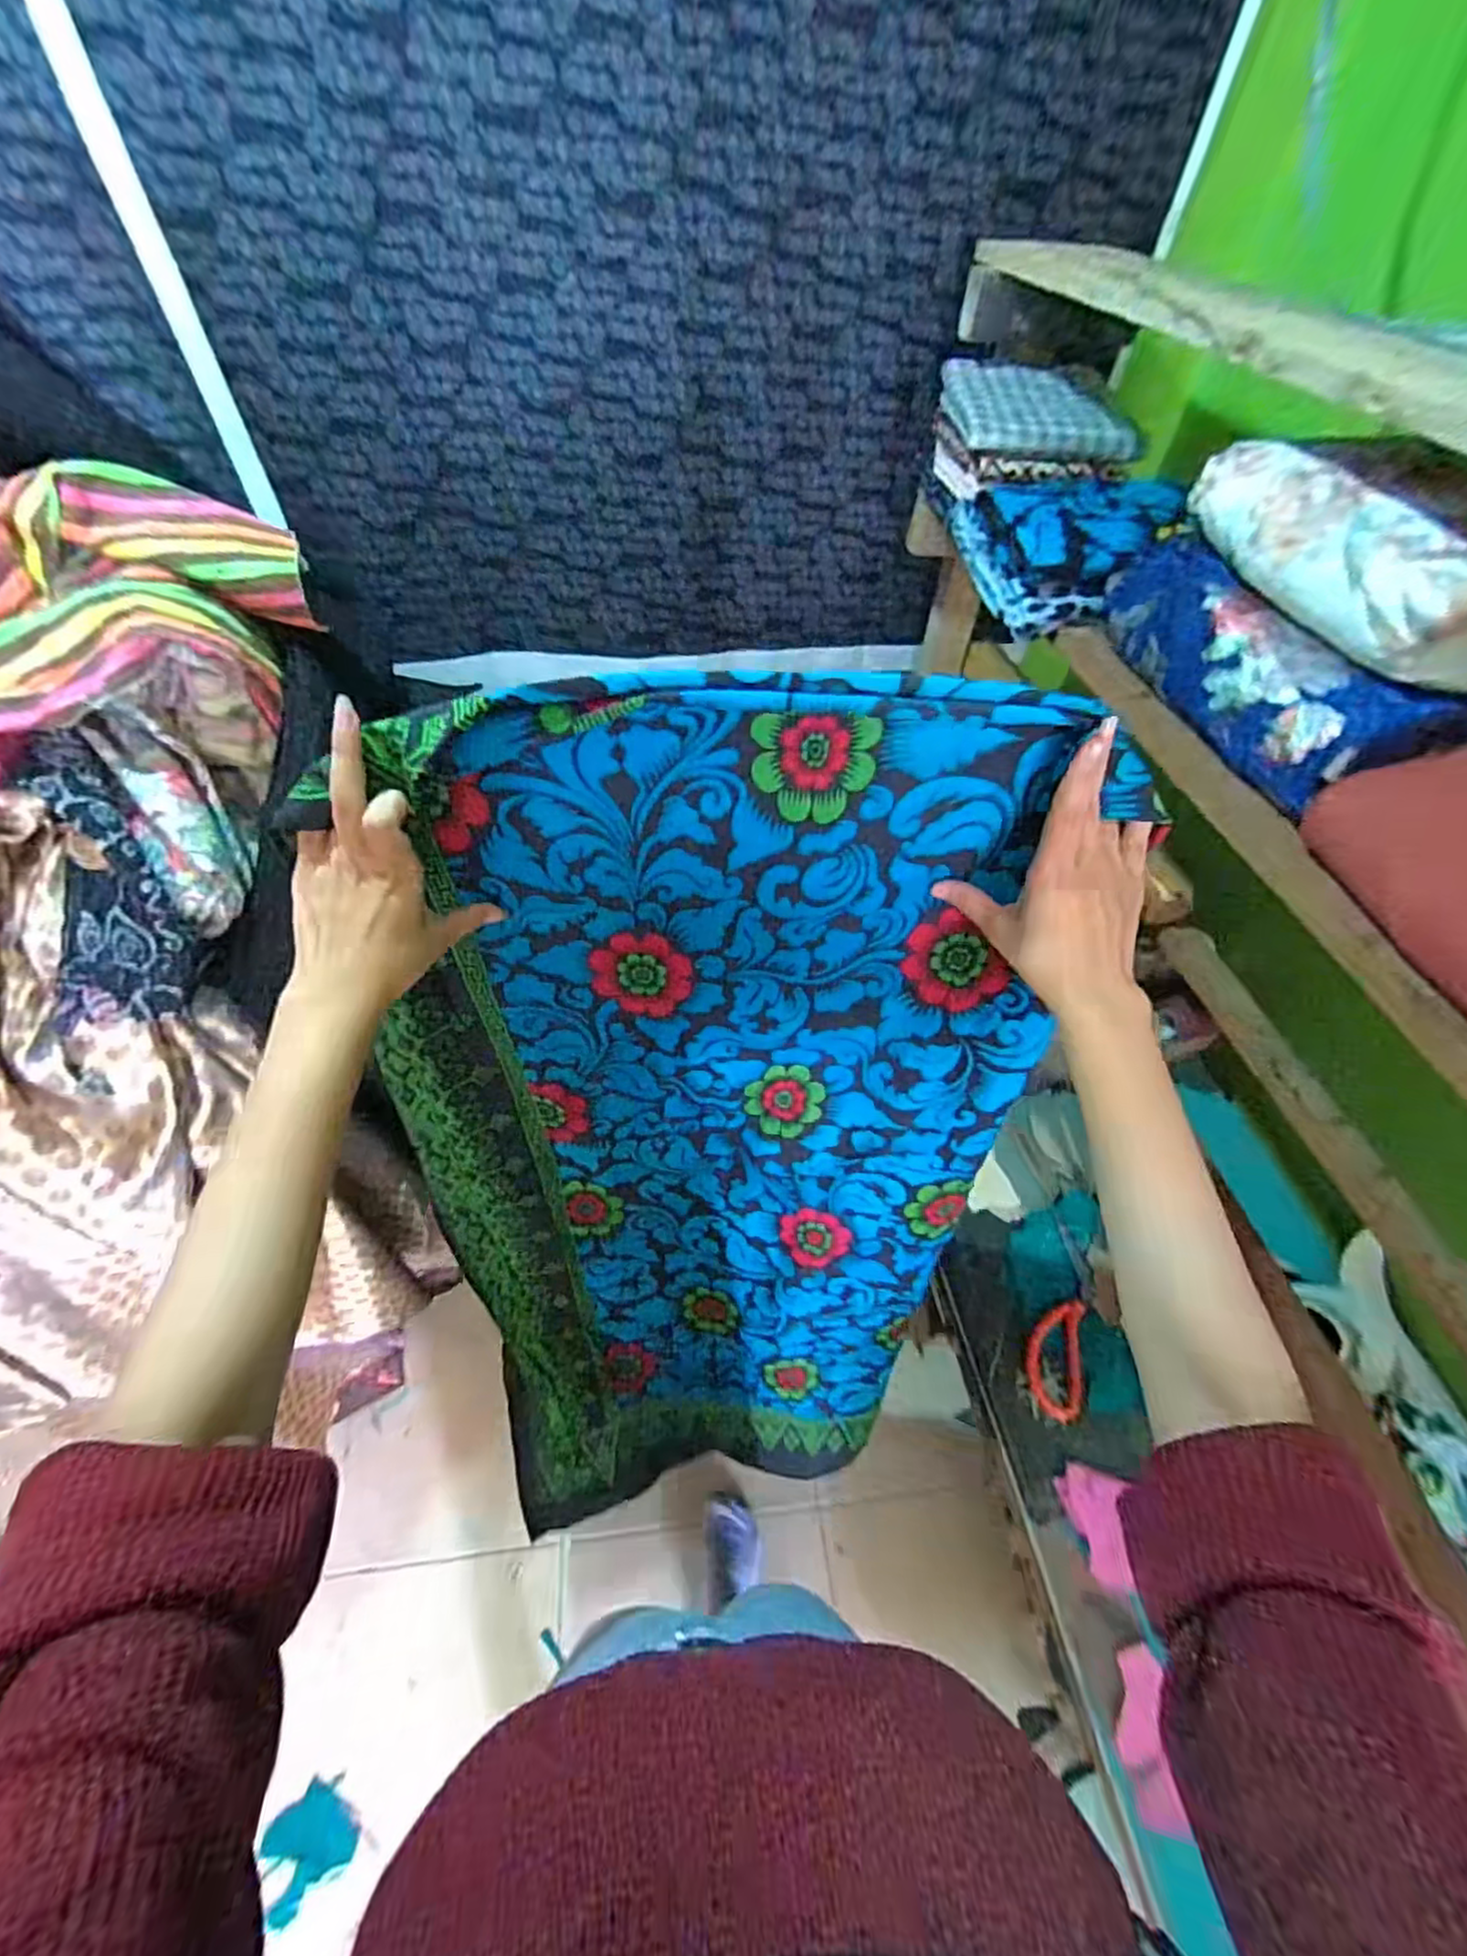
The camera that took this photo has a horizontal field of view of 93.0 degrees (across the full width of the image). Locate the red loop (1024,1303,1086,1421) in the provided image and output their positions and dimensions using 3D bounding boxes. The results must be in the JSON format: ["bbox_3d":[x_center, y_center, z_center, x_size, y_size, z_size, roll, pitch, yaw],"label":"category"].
[{"bbox_3d":[0.320,0.375,0.693,0.052,0.007,0.109,11,60,13],"label":"red loop"}]

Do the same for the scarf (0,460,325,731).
[{"bbox_3d":[-0.531,-0.298,0.538,0.364,0.125,0.182,-30,59,-26],"label":"scarf"}]

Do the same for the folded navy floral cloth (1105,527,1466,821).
[{"bbox_3d":[0.435,-0.252,0.547,0.156,0.083,0.288,-7,52,-11],"label":"folded navy floral cloth"}]

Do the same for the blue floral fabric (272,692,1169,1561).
[{"bbox_3d":[-0.034,0.229,0.659,0.470,1.010,0.146,15,38,7],"label":"blue floral fabric"}]

